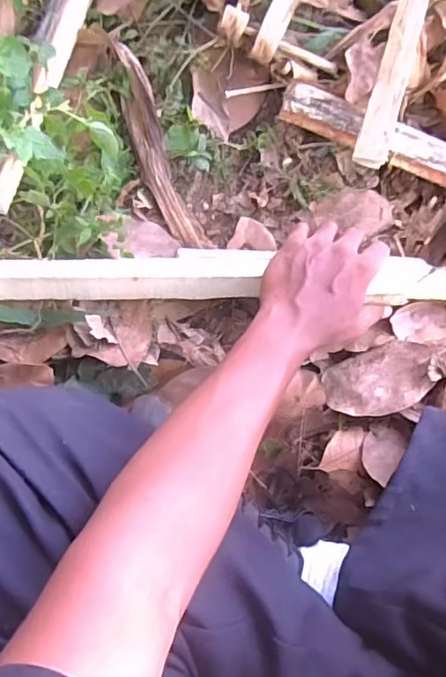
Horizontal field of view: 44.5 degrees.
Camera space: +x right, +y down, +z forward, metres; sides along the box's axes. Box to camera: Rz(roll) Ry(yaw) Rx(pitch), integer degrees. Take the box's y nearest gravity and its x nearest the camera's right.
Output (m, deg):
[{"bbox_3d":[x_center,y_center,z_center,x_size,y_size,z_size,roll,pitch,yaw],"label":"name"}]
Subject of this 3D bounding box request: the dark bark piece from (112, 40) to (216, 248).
[{"bbox_3d":[-0.066,-0.181,0.537,0.037,0.017,0.199,-21,99,-6],"label":"dark bark piece"}]

